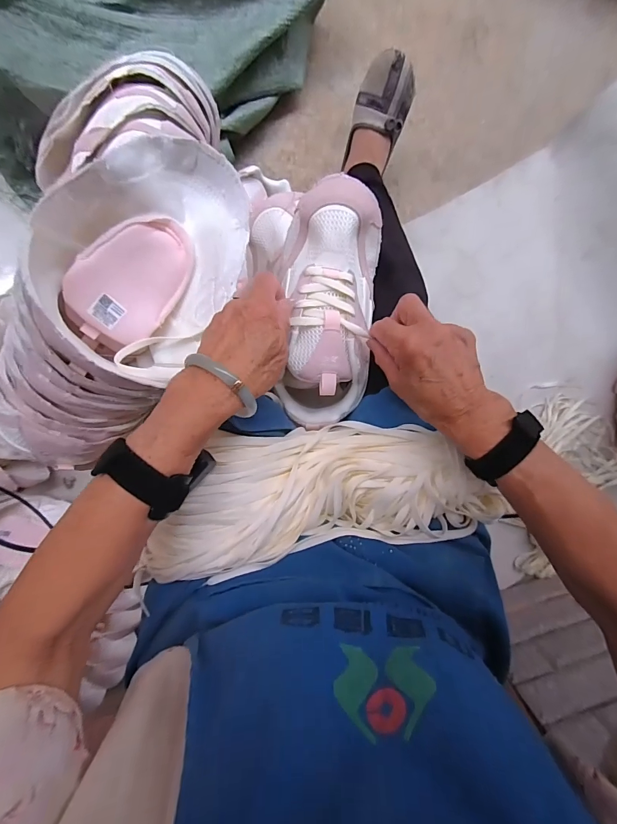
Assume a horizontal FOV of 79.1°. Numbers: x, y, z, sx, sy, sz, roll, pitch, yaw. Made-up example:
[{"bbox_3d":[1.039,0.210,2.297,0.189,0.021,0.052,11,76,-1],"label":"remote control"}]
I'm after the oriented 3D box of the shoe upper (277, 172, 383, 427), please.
[{"bbox_3d":[0.024,-0.105,0.384,0.093,0.055,0.238,5,100,-3],"label":"shoe upper"}]

